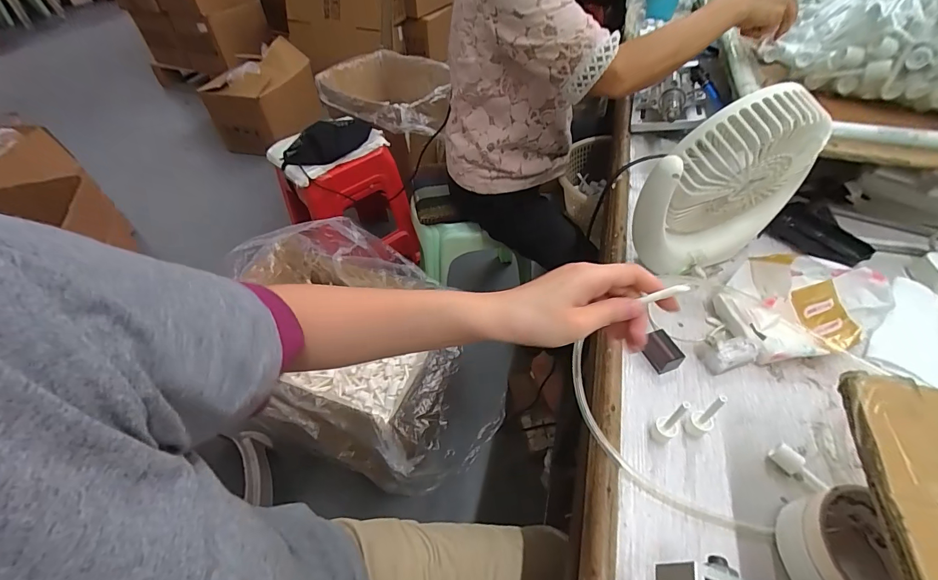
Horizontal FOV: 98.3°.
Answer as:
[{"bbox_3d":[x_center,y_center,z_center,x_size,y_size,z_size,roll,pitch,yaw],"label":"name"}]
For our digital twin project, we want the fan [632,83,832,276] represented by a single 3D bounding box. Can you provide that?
[{"bbox_3d":[0.274,-0.106,0.435,0.186,0.194,0.069,-23,51,-17],"label":"fan"}]

